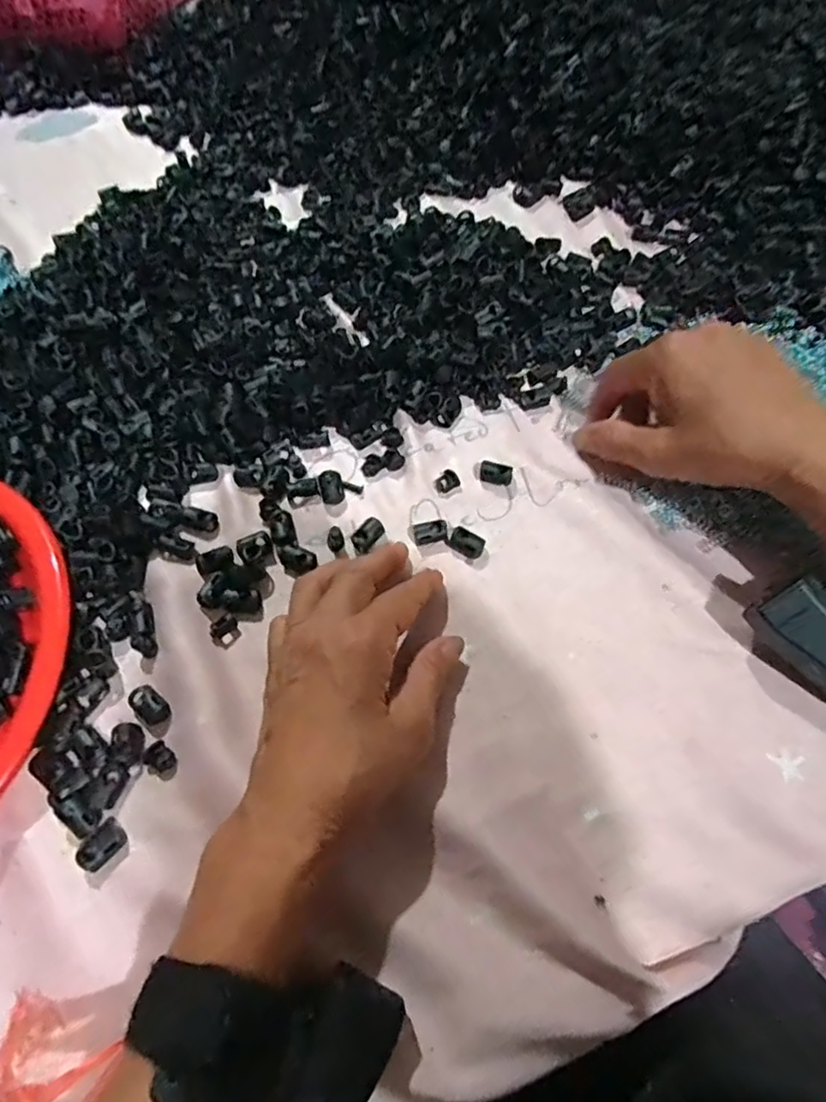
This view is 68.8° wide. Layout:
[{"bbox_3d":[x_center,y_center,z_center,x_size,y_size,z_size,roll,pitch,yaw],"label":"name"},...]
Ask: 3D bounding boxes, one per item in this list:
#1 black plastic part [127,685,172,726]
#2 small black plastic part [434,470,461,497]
[{"bbox_3d":[-0.137,0.080,0.313,0.022,0.007,0.014,35,68,20],"label":"black plastic part"},{"bbox_3d":[0.021,-0.042,0.371,0.015,0.006,0.015,-25,63,-11],"label":"small black plastic part"}]

